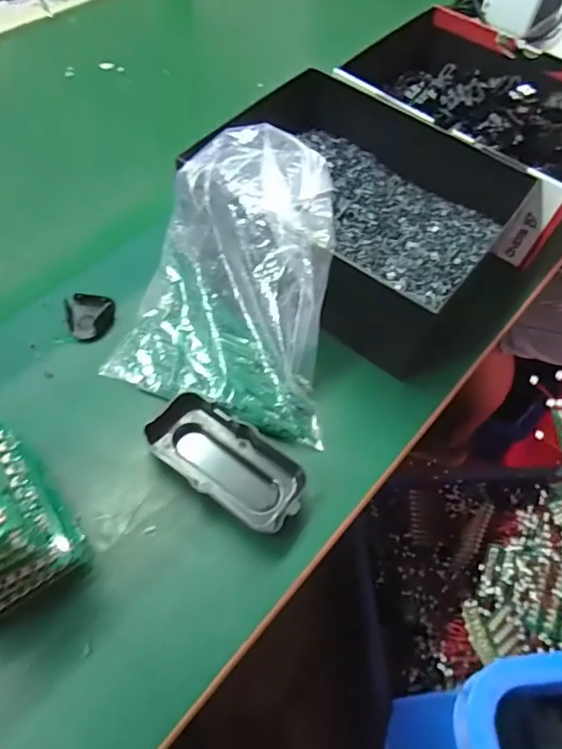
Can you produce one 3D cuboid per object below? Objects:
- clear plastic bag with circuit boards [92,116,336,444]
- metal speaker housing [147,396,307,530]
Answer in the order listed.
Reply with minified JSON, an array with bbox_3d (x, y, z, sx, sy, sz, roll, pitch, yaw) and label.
[{"bbox_3d":[-0.020,-0.073,0.377,0.164,0.108,0.192,21,59,10],"label":"clear plastic bag with circuit boards"},{"bbox_3d":[-0.035,0.058,0.345,0.105,0.025,0.053,28,61,14],"label":"metal speaker housing"}]

